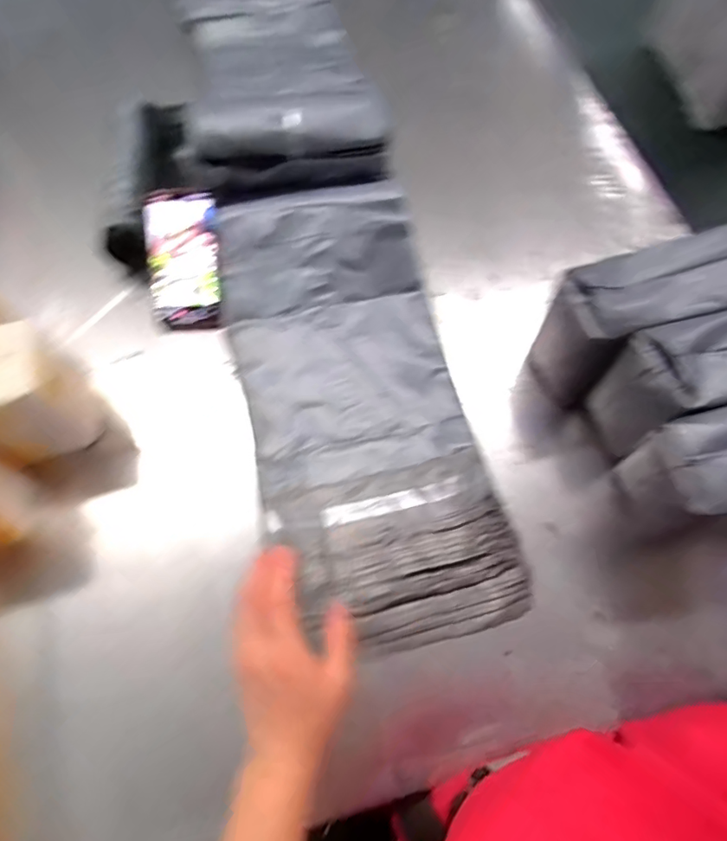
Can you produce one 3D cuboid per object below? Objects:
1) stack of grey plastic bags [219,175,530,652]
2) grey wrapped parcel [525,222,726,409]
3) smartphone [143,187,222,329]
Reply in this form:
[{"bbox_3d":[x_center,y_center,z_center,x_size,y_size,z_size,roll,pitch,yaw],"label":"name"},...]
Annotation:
[{"bbox_3d":[-0.014,-0.038,0.573,0.234,0.065,0.527,-12,66,-4],"label":"stack of grey plastic bags"},{"bbox_3d":[0.367,-0.138,0.586,0.346,0.146,0.114,-19,67,-6],"label":"grey wrapped parcel"},{"bbox_3d":[-0.222,-0.202,0.645,0.086,0.016,0.170,-5,95,-4],"label":"smartphone"}]

